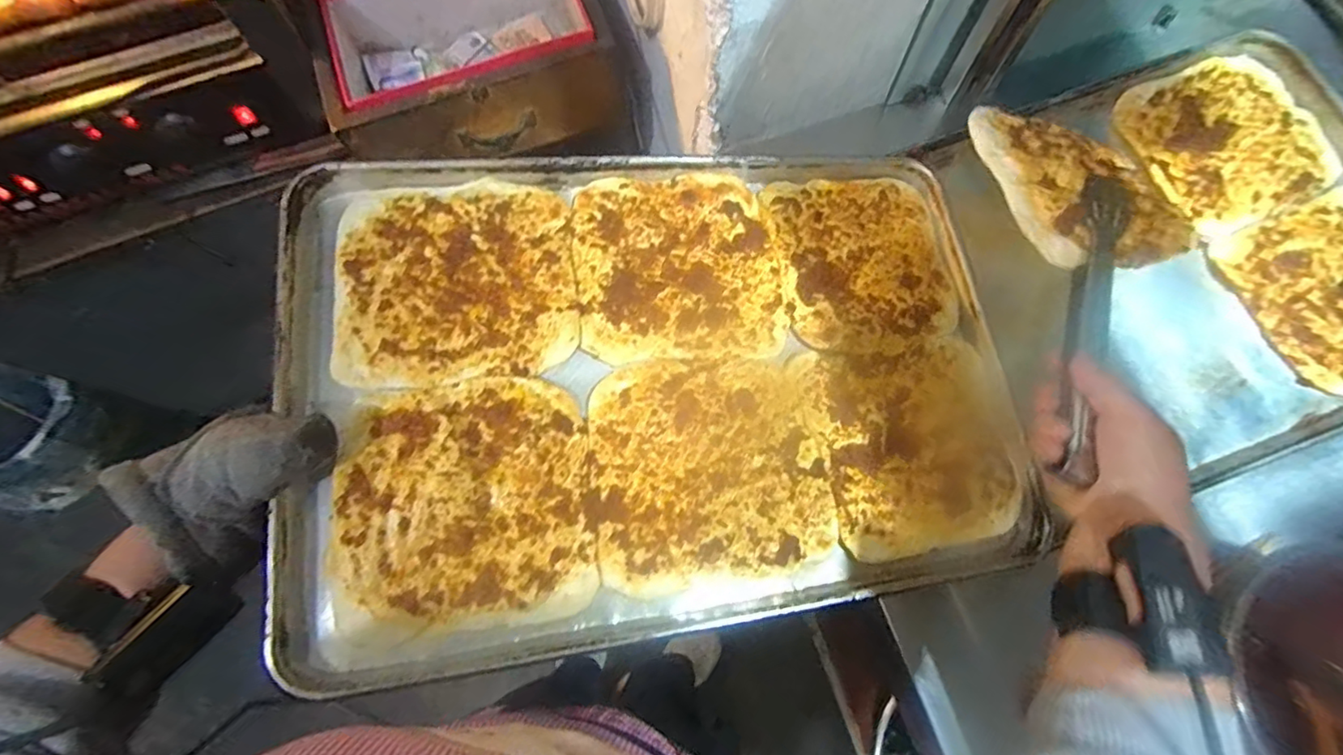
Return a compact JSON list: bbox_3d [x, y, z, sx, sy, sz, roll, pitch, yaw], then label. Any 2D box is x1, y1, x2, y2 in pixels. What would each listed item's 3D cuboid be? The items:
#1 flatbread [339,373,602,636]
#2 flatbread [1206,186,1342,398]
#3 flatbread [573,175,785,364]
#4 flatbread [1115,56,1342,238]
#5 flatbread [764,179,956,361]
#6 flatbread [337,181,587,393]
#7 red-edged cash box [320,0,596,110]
[{"bbox_3d":[-0.149,0.088,0.429,0.171,0.015,0.178,-4,74,-14],"label":"flatbread"},{"bbox_3d":[0.655,-0.082,0.564,0.189,0.016,0.189,-23,75,-6],"label":"flatbread"},{"bbox_3d":[0.011,-0.104,0.528,0.189,0.006,0.180,-3,74,-11],"label":"flatbread"},{"bbox_3d":[0.585,-0.250,0.613,0.181,0.014,0.184,-18,75,-5],"label":"flatbread"},{"bbox_3d":[0.187,-0.114,0.564,0.170,0.009,0.186,-7,72,-13],"label":"flatbread"},{"bbox_3d":[-0.176,-0.081,0.485,0.185,0.009,0.174,-4,73,-12],"label":"flatbread"},{"bbox_3d":[-0.261,-0.410,0.732,0.314,0.120,0.209,-23,75,-6],"label":"red-edged cash box"}]

